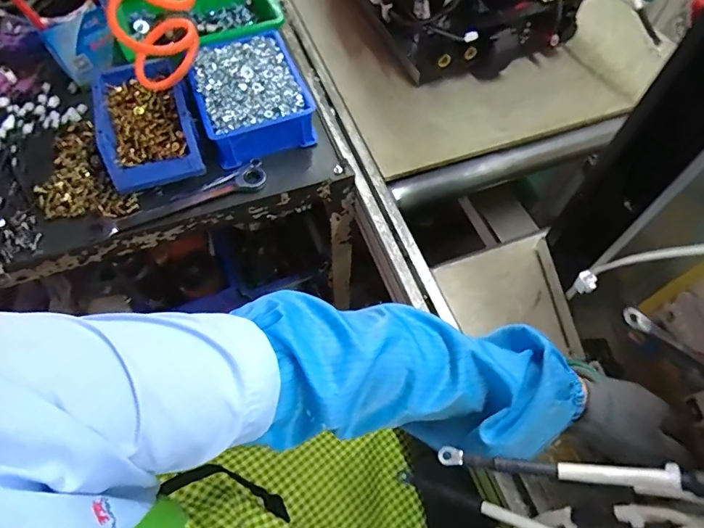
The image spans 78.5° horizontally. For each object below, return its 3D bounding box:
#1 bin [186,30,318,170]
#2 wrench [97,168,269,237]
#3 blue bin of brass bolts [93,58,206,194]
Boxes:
[{"bbox_3d":[-0.151,-0.247,0.638,0.153,0.072,0.191,-19,62,-10],"label":"bin"},{"bbox_3d":[-0.227,-0.085,0.576,0.226,0.012,0.038,-22,63,-12],"label":"wrench"},{"bbox_3d":[-0.282,-0.188,0.601,0.118,0.083,0.180,-18,62,-10],"label":"blue bin of brass bolts"}]

